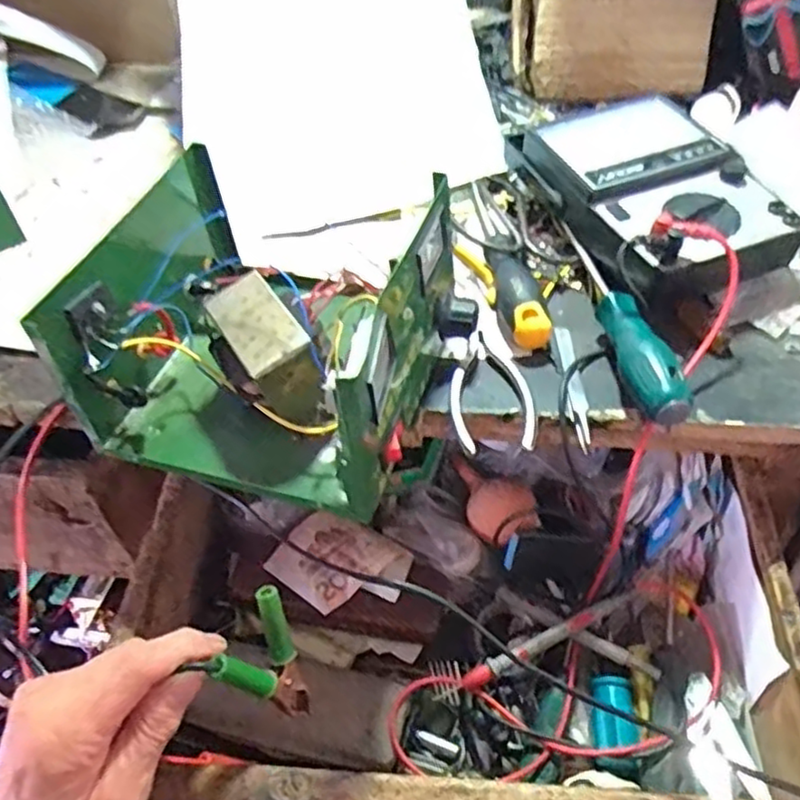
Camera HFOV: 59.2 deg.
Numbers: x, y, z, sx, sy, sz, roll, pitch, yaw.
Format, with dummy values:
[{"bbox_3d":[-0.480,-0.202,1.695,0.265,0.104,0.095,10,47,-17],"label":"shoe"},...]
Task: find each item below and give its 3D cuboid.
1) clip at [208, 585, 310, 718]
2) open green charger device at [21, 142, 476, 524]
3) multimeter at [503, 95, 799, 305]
[{"bbox_3d":[-0.060,0.135,0.358,0.011,0.072,0.047,7,49,48],"label":"clip"},{"bbox_3d":[-0.066,-0.035,0.382,0.169,0.098,0.148,13,50,15],"label":"open green charger device"},{"bbox_3d":[0.165,-0.141,0.472,0.126,0.046,0.184,-14,48,-9],"label":"multimeter"}]

